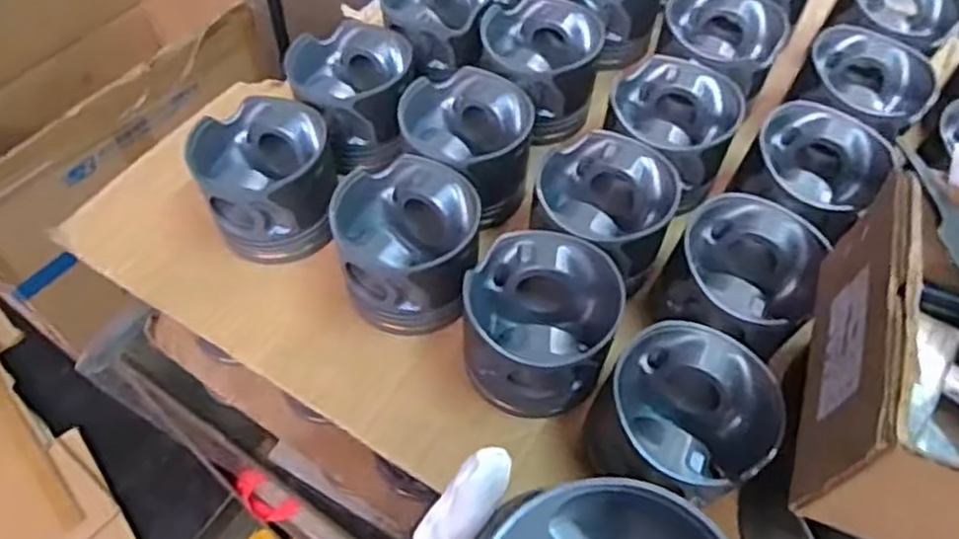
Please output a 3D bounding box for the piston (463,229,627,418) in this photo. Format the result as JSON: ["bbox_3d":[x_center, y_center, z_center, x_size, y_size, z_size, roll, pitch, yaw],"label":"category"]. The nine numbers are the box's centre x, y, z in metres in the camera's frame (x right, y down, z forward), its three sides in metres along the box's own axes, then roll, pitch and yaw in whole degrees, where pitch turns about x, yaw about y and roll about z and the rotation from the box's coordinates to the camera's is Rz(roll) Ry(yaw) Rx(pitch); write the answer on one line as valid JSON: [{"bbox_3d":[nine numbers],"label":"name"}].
[{"bbox_3d":[0.035,0.035,0.435,0.086,0.074,0.089,1,57,-2],"label":"piston"}]

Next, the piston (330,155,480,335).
[{"bbox_3d":[-0.046,-0.014,0.461,0.087,0.069,0.092,1,57,-2],"label":"piston"}]

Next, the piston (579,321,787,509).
[{"bbox_3d":[0.109,0.089,0.402,0.090,0.073,0.099,1,57,-2],"label":"piston"}]

